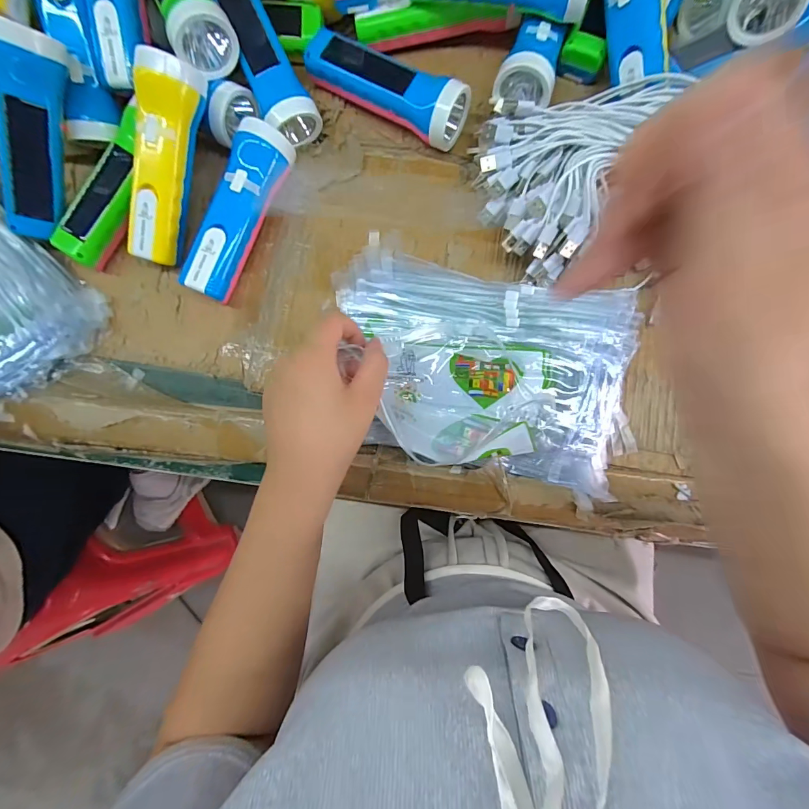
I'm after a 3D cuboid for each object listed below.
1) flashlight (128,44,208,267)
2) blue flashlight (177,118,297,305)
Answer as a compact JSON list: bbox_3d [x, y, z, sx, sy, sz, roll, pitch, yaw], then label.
[{"bbox_3d":[-0.212,-0.208,0.345,0.042,0.041,0.161,17,106,1],"label":"flashlight"},{"bbox_3d":[-0.155,-0.176,0.369,0.046,0.046,0.161,26,85,3],"label":"blue flashlight"}]

